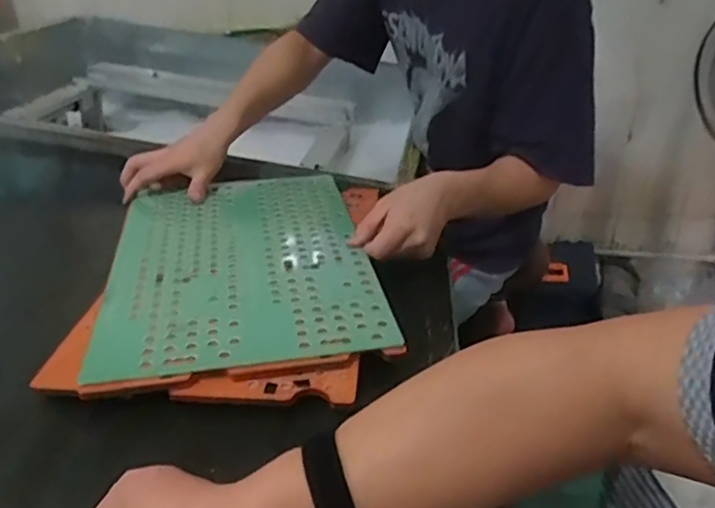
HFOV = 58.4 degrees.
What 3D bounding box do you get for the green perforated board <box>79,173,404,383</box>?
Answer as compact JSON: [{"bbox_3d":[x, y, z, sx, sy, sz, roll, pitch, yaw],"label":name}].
[{"bbox_3d":[-0.134,-0.002,0.737,0.275,0.012,0.418,-5,30,-9],"label":"green perforated board"}]

